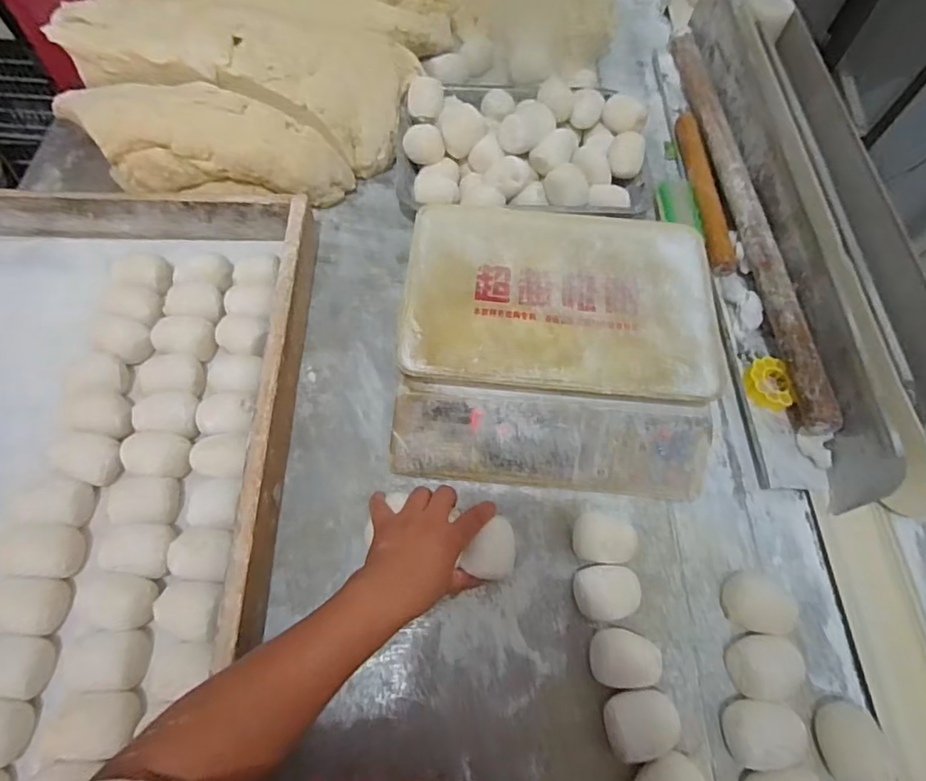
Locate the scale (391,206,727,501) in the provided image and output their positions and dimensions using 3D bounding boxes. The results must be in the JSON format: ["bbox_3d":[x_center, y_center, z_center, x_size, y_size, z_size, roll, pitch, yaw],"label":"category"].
[{"bbox_3d":[0.102,-0.056,0.621,0.330,0.102,0.314,5,63,0],"label":"scale"}]

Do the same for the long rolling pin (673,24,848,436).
[{"bbox_3d":[0.394,-0.283,0.767,0.048,0.052,0.746,1,63,-2],"label":"long rolling pin"}]

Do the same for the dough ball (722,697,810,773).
[{"bbox_3d":[0.269,0.302,0.474,0.069,0.035,0.053,12,63,3],"label":"dough ball"}]

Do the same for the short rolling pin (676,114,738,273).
[{"bbox_3d":[0.351,-0.296,0.790,0.036,0.027,0.315,2,63,-2],"label":"short rolling pin"}]

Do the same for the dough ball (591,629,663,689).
[{"bbox_3d":[0.148,0.246,0.500,0.058,0.043,0.047,8,63,1],"label":"dough ball"}]

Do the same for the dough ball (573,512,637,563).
[{"bbox_3d":[0.143,0.149,0.545,0.060,0.053,0.047,-2,63,-4],"label":"dough ball"}]

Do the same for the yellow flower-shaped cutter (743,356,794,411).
[{"bbox_3d":[0.366,-0.009,0.649,0.056,0.034,0.049,35,67,14],"label":"yellow flower-shaped cutter"}]

